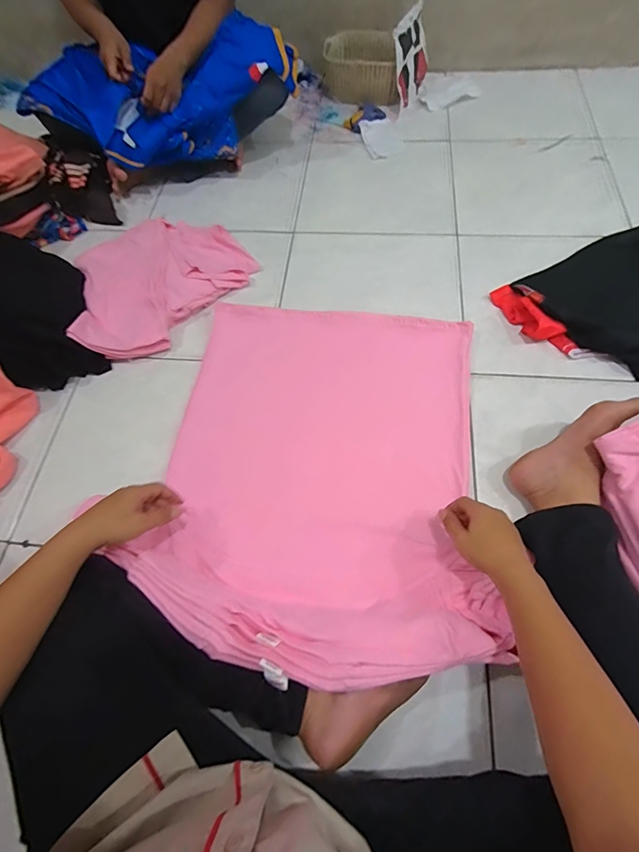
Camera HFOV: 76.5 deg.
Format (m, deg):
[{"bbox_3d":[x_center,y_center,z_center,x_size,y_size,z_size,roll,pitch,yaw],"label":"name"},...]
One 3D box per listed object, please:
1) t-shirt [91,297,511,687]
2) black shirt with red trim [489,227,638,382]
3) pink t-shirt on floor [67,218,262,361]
[{"bbox_3d":[0.000,0.047,0.696,0.589,0.138,0.633,6,64,6],"label":"t-shirt"},{"bbox_3d":[0.666,-0.237,0.824,0.476,0.065,0.390,-27,65,-10],"label":"black shirt with red trim"},{"bbox_3d":[-0.382,-0.350,0.923,0.421,0.055,0.364,-38,68,-15],"label":"pink t-shirt on floor"}]

